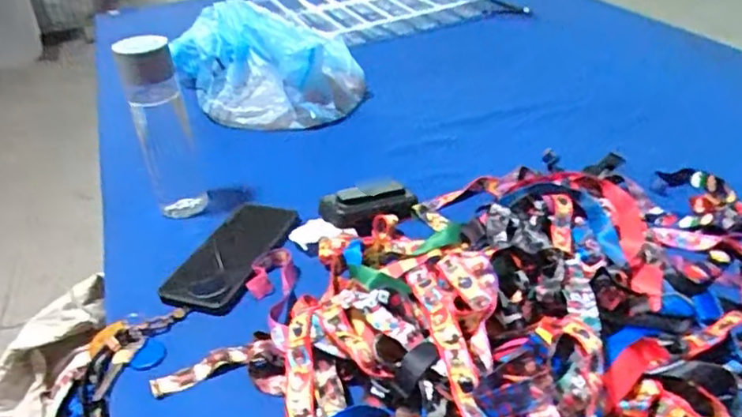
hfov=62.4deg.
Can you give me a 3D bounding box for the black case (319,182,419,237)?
[{"bbox_3d":[-0.002,-0.008,0.650,0.102,0.032,0.029,-8,34,-4],"label":"black case"}]

